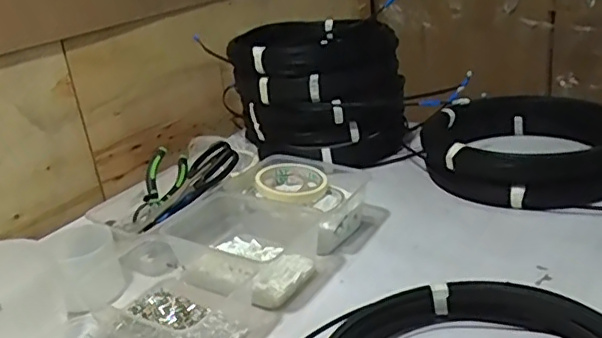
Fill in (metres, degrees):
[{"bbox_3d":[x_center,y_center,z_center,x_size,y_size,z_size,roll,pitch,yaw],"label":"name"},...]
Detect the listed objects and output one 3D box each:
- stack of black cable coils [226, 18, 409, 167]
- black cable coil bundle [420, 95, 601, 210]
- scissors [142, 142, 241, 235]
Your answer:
[{"bbox_3d":[0.035,-0.137,1.007,0.274,0.191,0.263,-5,23,5],"label":"stack of black cable coils"},{"bbox_3d":[0.328,-0.035,0.858,0.277,0.083,0.277,3,25,24],"label":"black cable coil bundle"},{"bbox_3d":[-0.149,0.027,0.782,0.157,0.017,0.081,-45,30,-1],"label":"scissors"}]

